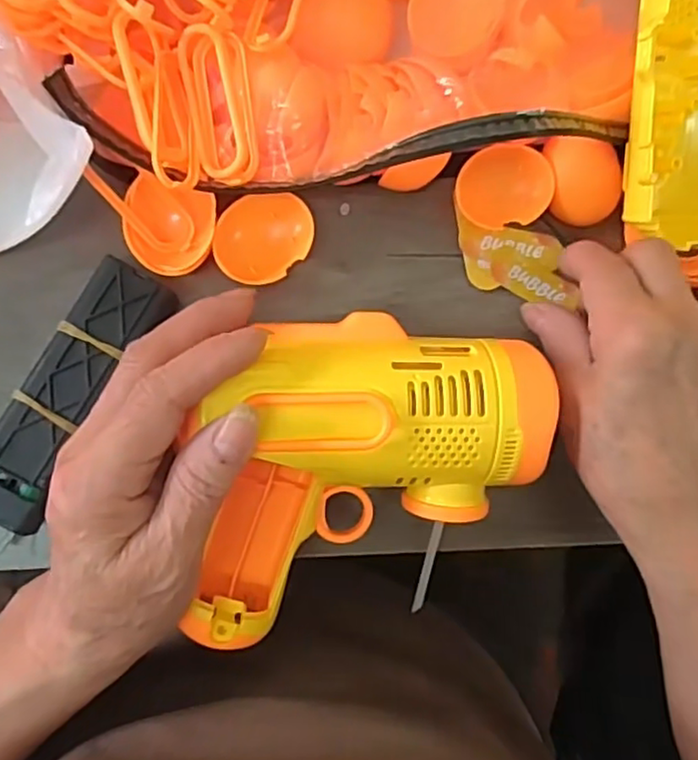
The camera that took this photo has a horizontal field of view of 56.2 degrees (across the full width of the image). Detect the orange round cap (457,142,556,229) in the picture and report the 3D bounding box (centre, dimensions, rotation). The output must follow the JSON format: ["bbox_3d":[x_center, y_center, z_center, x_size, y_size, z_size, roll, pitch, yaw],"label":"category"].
[{"bbox_3d":[0.068,-0.086,0.290,0.041,0.012,0.034,-5,108,-5],"label":"orange round cap"}]

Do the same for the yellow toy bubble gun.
[{"bbox_3d":[0.005,0.038,0.249,0.128,0.050,0.118,-2,89,-8],"label":"yellow toy bubble gun"}]

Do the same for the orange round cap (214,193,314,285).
[{"bbox_3d":[-0.036,-0.060,0.277,0.040,0.012,0.034,-11,90,-8],"label":"orange round cap"}]

